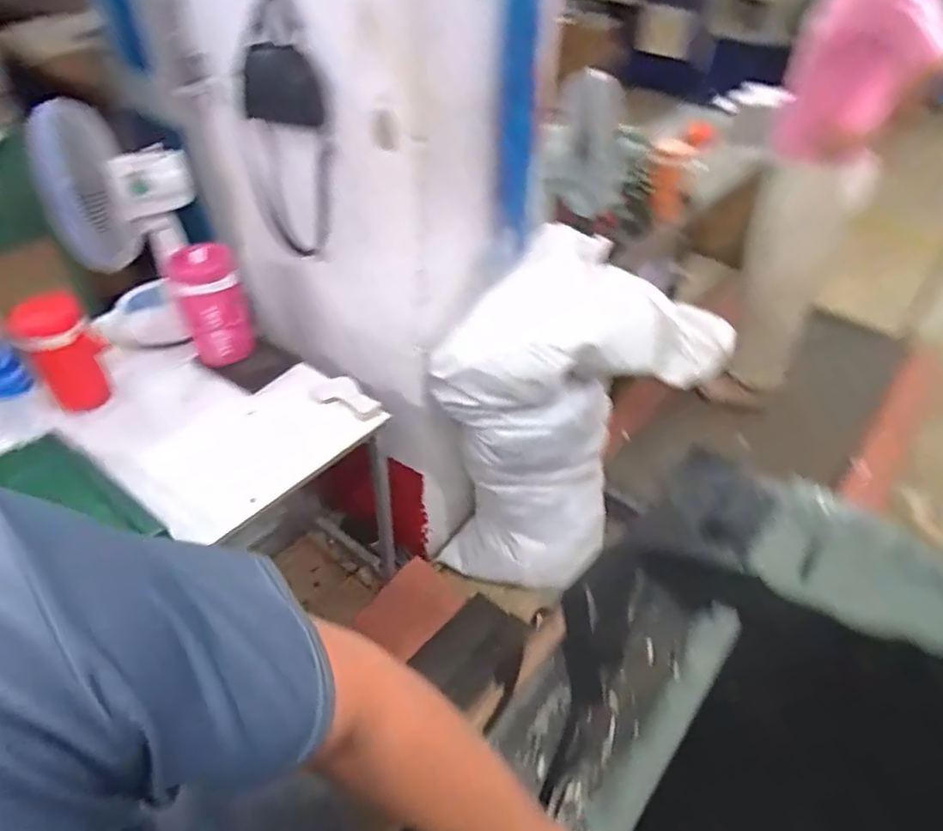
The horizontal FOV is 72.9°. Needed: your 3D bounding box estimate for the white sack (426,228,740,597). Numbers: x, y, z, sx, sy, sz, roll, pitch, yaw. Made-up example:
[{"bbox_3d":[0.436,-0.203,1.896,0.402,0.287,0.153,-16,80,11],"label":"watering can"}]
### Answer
[{"bbox_3d":[0.194,0.089,1.602,0.537,1.003,0.379,-14,44,-17],"label":"white sack"}]

